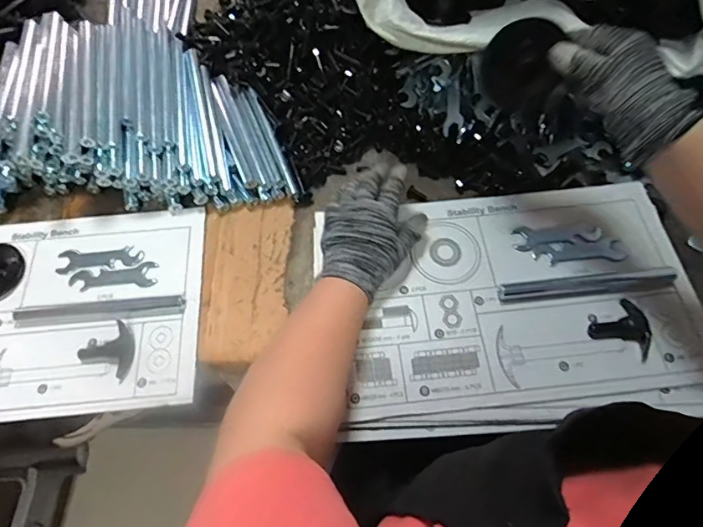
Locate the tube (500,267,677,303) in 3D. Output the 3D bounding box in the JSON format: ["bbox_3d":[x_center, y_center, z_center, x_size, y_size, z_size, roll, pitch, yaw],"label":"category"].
[{"bbox_3d":[0.237,0.020,0.472,0.177,0.009,0.021,-7,63,-2],"label":"tube"}]

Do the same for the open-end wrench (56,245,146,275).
[{"bbox_3d":[-0.279,-0.006,0.522,0.094,0.004,0.029,-5,63,-1],"label":"open-end wrench"}]

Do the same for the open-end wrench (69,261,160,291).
[{"bbox_3d":[-0.260,0.015,0.514,0.092,0.004,0.028,-5,63,-1],"label":"open-end wrench"}]

